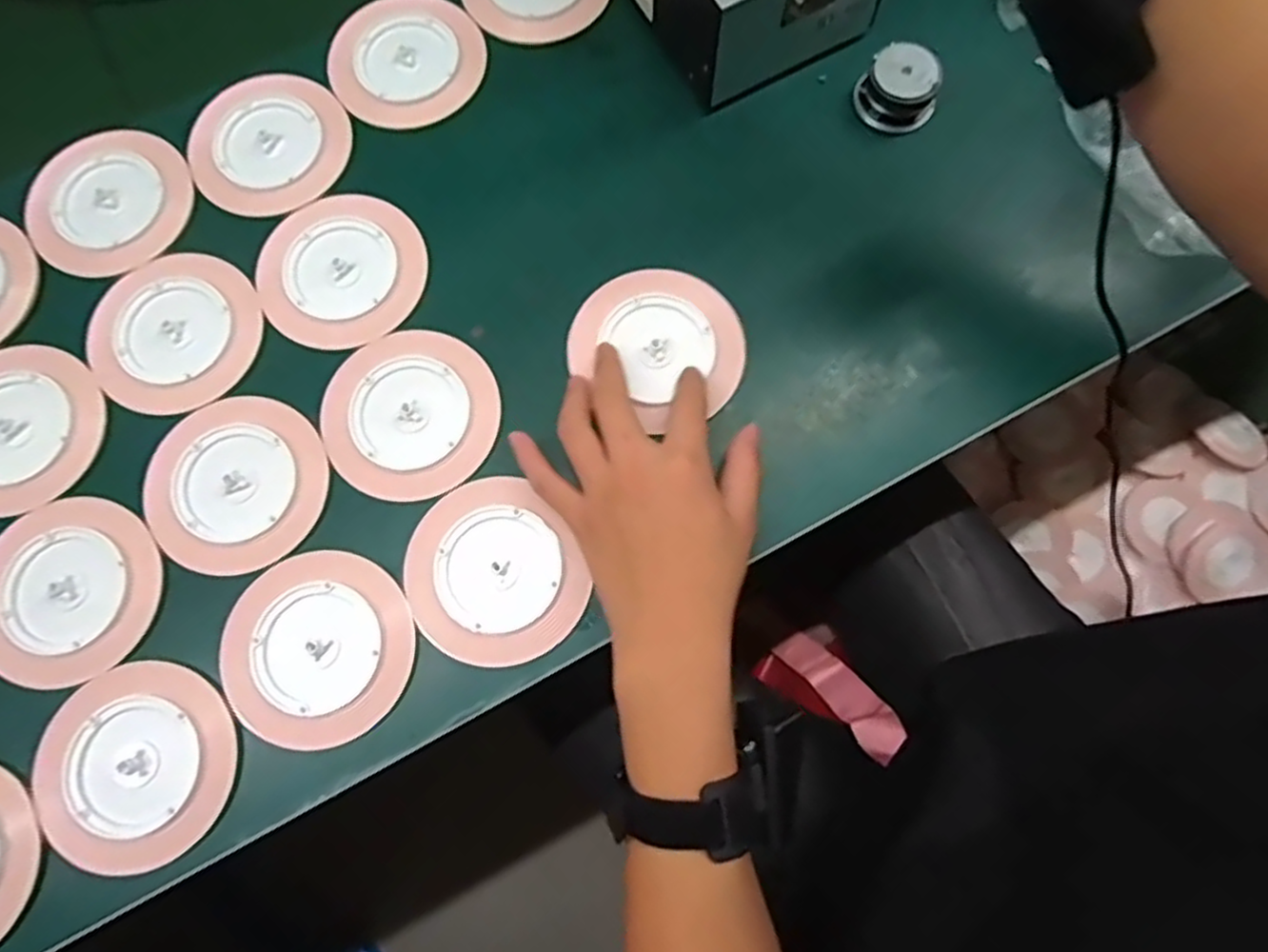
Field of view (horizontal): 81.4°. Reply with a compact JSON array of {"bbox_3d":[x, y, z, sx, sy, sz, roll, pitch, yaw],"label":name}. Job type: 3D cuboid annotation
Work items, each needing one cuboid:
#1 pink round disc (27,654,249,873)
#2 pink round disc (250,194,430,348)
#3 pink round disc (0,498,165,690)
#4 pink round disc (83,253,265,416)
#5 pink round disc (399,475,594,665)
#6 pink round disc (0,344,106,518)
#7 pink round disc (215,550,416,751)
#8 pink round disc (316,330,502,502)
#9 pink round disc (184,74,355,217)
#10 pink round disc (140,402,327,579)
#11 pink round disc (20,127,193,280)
[{"bbox_3d":[-0.257,0.148,0.378,0.100,0.005,0.096,0,75,1],"label":"pink round disc"},{"bbox_3d":[-0.178,-0.126,0.445,0.096,0.004,0.097,0,75,1],"label":"pink round disc"},{"bbox_3d":[-0.312,0.063,0.402,0.102,0.004,0.098,0,75,1],"label":"pink round disc"},{"bbox_3d":[-0.275,-0.086,0.439,0.102,0.004,0.097,0,75,1],"label":"pink round disc"},{"bbox_3d":[-0.077,0.054,0.401,0.089,0.006,0.098,-41,78,-9],"label":"pink round disc"},{"bbox_3d":[-0.362,-0.027,0.424,0.103,0.004,0.099,0,75,1],"label":"pink round disc"},{"bbox_3d":[-0.170,0.091,0.392,0.101,0.004,0.097,0,75,1],"label":"pink round disc"},{"bbox_3d":[-0.130,-0.036,0.424,0.101,0.004,0.096,0,75,1],"label":"pink round disc"},{"bbox_3d":[-0.233,-0.212,0.468,0.097,0.010,0.096,0,75,1],"label":"pink round disc"},{"bbox_3d":[-0.224,0.004,0.414,0.099,0.004,0.097,0,75,1],"label":"pink round disc"},{"bbox_3d":[-0.328,-0.172,0.460,0.093,0.007,0.098,0,75,1],"label":"pink round disc"}]

